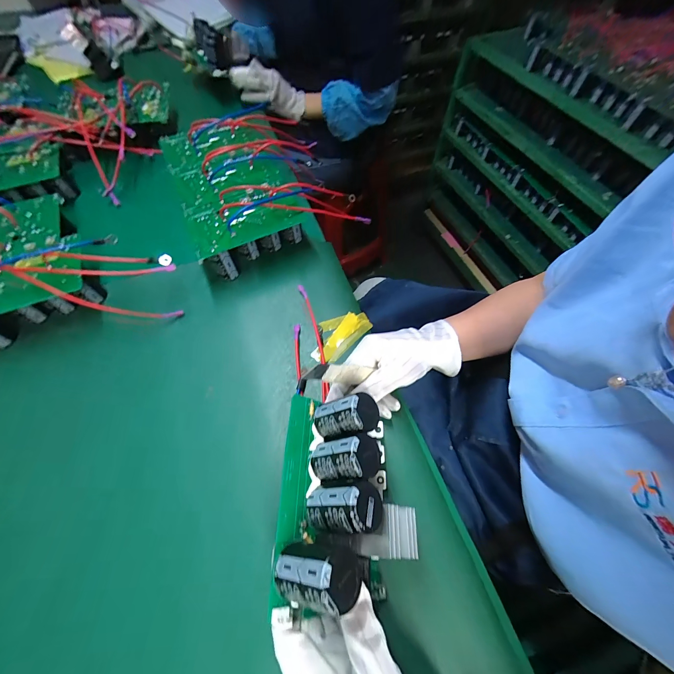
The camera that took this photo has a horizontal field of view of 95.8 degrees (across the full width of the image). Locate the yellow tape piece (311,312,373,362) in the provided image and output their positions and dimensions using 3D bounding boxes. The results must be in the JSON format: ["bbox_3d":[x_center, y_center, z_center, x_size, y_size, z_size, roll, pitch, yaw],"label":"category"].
[{"bbox_3d":[0.000,-0.006,0.395,0.051,0.005,0.091,40,68,21],"label":"yellow tape piece"}]

